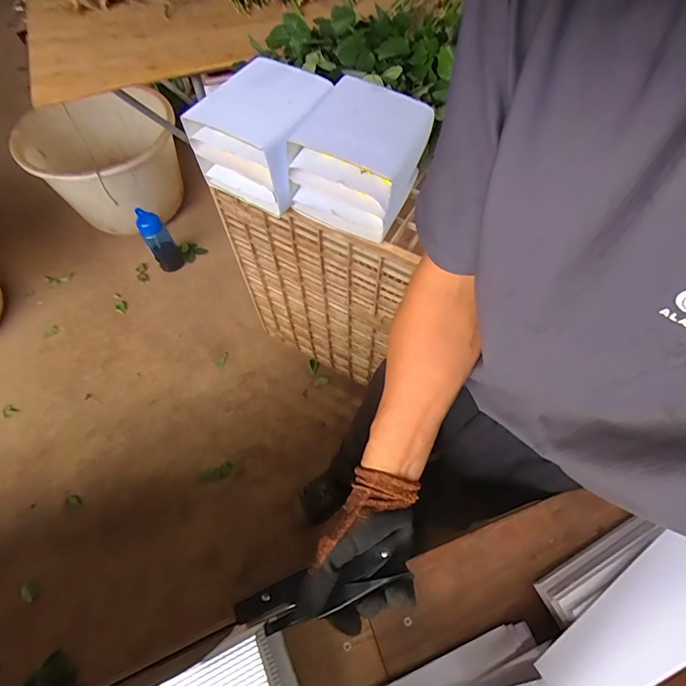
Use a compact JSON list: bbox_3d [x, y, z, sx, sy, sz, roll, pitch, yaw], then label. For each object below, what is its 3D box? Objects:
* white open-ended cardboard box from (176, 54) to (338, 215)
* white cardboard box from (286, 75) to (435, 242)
[{"bbox_3d":[-0.130,-0.385,0.756,0.176,0.165,0.227,34,66,17],"label":"white open-ended cardboard box"},{"bbox_3d":[0.031,-0.331,0.716,0.183,0.166,0.195,22,63,12],"label":"white cardboard box"}]

